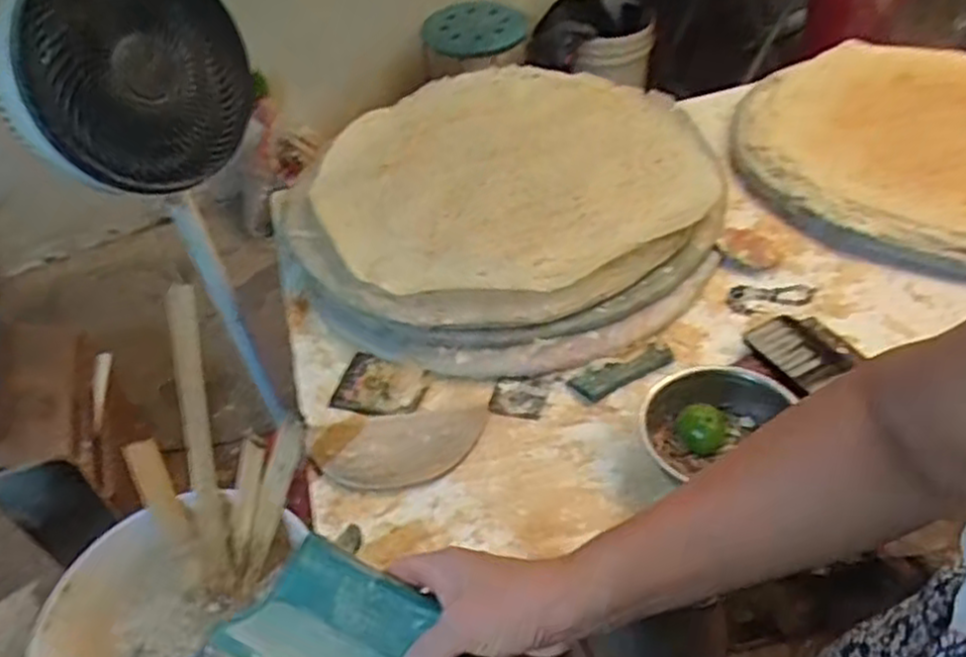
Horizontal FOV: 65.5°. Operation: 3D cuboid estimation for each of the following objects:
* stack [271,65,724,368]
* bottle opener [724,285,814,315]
[{"bbox_3d":[0.030,-0.201,1.128,0.641,0.076,0.631,-35,51,-25],"label":"stack"},{"bbox_3d":[0.377,-0.037,0.981,0.111,0.007,0.057,2,46,9],"label":"bottle opener"}]

